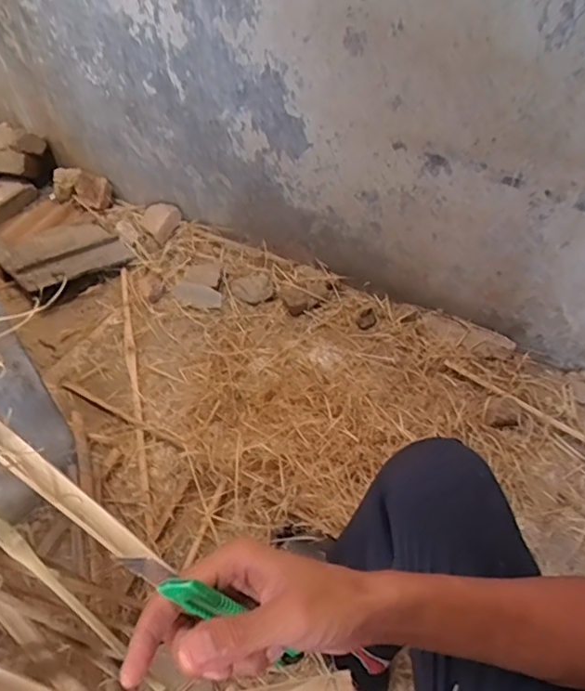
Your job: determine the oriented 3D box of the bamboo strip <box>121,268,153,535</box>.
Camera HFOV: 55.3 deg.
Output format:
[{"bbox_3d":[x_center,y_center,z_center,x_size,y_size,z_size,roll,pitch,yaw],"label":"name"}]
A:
[{"bbox_3d":[-0.341,0.076,1.200,0.024,0.017,0.682,-10,51,-11],"label":"bamboo strip"}]

